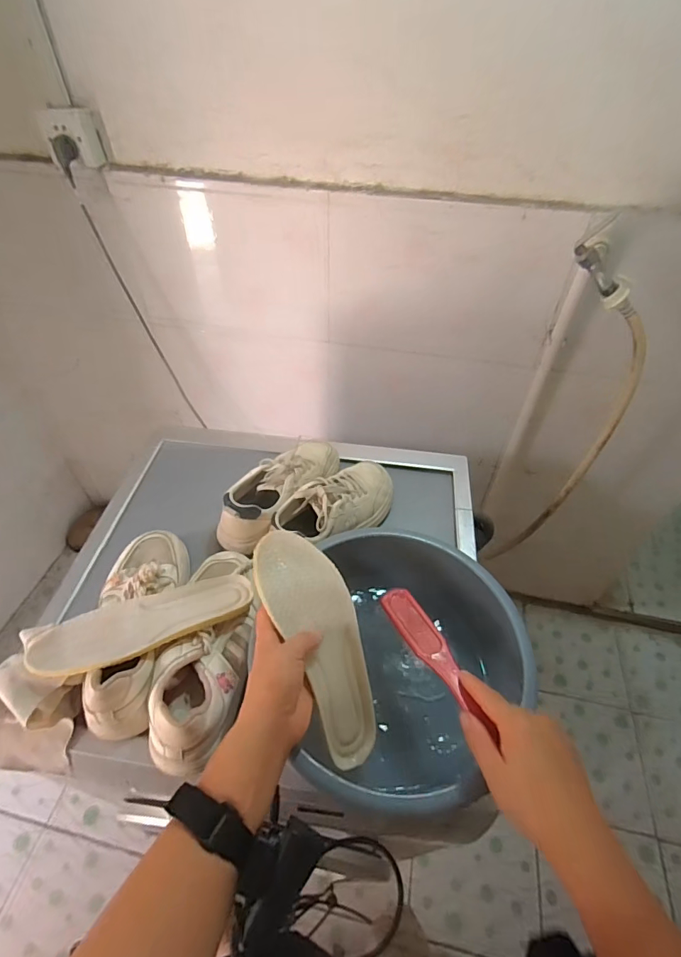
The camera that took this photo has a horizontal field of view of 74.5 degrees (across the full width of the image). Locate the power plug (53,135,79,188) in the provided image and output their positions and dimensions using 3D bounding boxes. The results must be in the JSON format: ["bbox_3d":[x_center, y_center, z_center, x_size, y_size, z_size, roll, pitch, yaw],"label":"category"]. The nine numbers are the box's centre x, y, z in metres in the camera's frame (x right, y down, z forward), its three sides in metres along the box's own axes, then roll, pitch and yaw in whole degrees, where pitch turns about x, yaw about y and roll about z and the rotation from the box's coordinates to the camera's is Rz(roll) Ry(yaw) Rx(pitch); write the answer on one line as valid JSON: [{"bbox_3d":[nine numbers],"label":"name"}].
[{"bbox_3d":[-0.507,-0.593,0.840,0.039,0.075,0.020,-15,36,-17],"label":"power plug"}]

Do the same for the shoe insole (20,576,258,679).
[{"bbox_3d":[-0.224,0.165,0.518,0.239,0.010,0.071,-17,50,-16],"label":"shoe insole"}]

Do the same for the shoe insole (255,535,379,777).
[{"bbox_3d":[-0.019,0.166,0.461,0.080,0.029,0.236,-19,81,-20],"label":"shoe insole"}]

